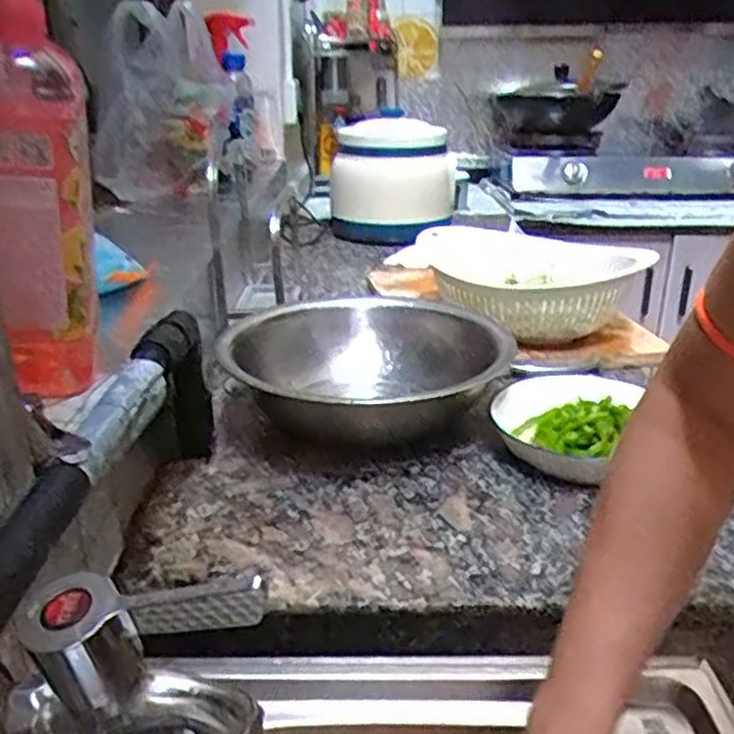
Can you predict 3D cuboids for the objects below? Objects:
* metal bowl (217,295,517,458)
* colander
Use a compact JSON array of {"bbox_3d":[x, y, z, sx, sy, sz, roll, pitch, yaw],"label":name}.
[{"bbox_3d":[-0.005,0.004,0.735,0.258,0.080,0.261,-1,22,-3],"label":"metal bowl"},{"bbox_3d":[0.199,-0.102,0.893,0.199,0.090,0.198,-7,23,-16],"label":"colander"}]

